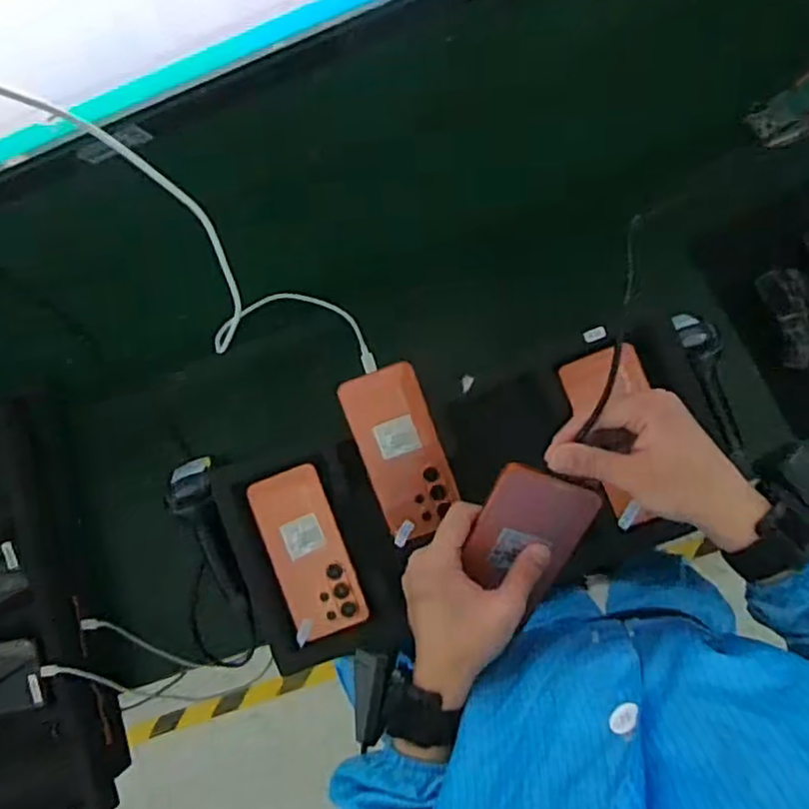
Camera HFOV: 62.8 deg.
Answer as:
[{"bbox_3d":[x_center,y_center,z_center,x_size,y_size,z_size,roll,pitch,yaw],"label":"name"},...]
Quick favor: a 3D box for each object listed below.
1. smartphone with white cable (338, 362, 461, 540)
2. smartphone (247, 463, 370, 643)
[{"bbox_3d":[-0.002,0.047,0.670,0.079,0.006,0.168,-20,96,-1],"label":"smartphone with white cable"},{"bbox_3d":[-0.101,0.153,0.688,0.077,0.014,0.172,-21,85,4],"label":"smartphone"}]

